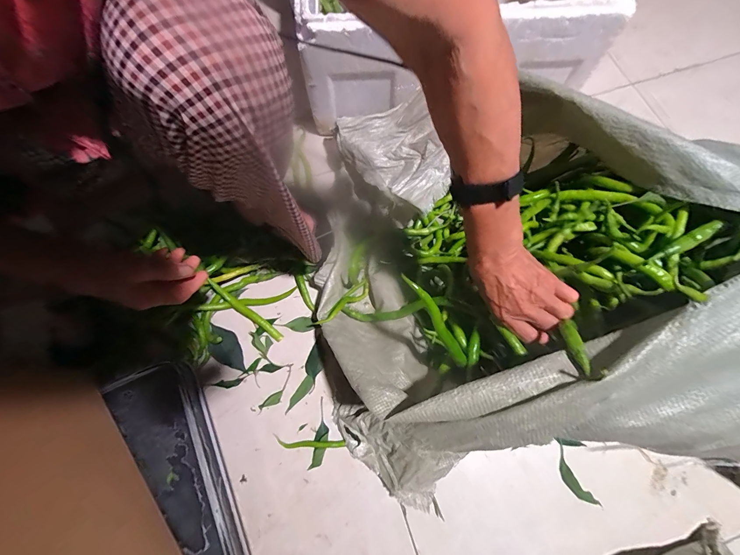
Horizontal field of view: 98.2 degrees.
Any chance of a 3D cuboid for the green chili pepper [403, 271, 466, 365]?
[{"bbox_3d":[0.082,0.055,0.386,0.015,0.013,0.147,-38,112,-11],"label":"green chili pepper"}]

